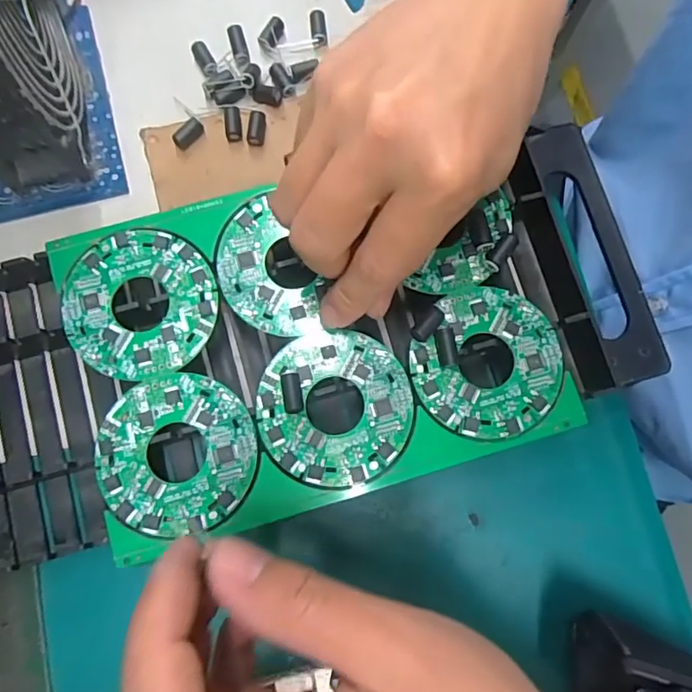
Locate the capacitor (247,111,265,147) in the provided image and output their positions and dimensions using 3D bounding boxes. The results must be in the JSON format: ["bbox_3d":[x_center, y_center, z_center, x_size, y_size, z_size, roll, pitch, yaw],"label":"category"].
[{"bbox_3d":[-0.049,-0.119,0.295,0.009,0.009,0.016,5,78,2],"label":"capacitor"}]

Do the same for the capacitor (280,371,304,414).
[{"bbox_3d":[-0.024,0.021,0.237,0.009,0.008,0.018,-8,79,-3],"label":"capacitor"}]

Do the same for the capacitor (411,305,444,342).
[{"bbox_3d":[0.037,-0.009,0.243,0.008,0.009,0.018,37,81,6],"label":"capacitor"}]

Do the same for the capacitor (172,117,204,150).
[{"bbox_3d":[-0.086,-0.115,0.293,0.008,0.008,0.018,40,82,8],"label":"capacitor"}]

